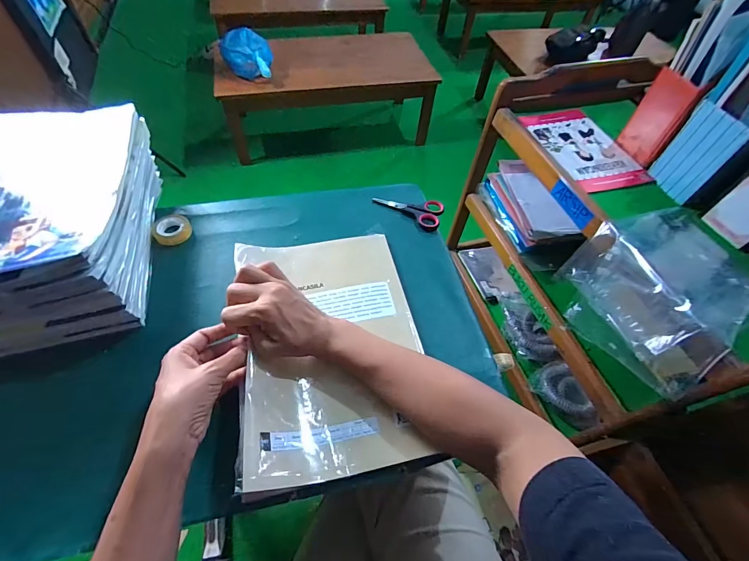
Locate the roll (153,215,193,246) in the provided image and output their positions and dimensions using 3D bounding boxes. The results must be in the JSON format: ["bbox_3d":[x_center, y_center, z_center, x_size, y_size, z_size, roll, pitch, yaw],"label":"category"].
[{"bbox_3d":[-0.288,-0.073,0.506,0.048,0.014,0.047,2,55,-3],"label":"roll"}]

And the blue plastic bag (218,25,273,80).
[{"bbox_3d":[-0.500,-0.883,1.394,0.184,0.114,0.211,-15,58,-14],"label":"blue plastic bag"}]

